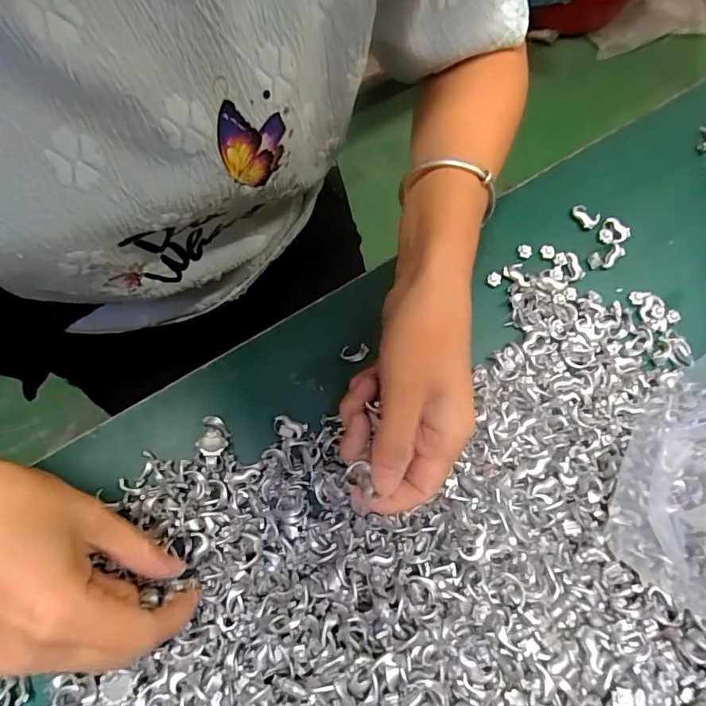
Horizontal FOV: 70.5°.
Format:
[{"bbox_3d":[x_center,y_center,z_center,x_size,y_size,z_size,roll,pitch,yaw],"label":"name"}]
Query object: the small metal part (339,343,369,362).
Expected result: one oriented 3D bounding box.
[{"bbox_3d":[0.001,0.000,0.324,0.018,0.005,0.010,-10,74,-5],"label":"small metal part"}]

